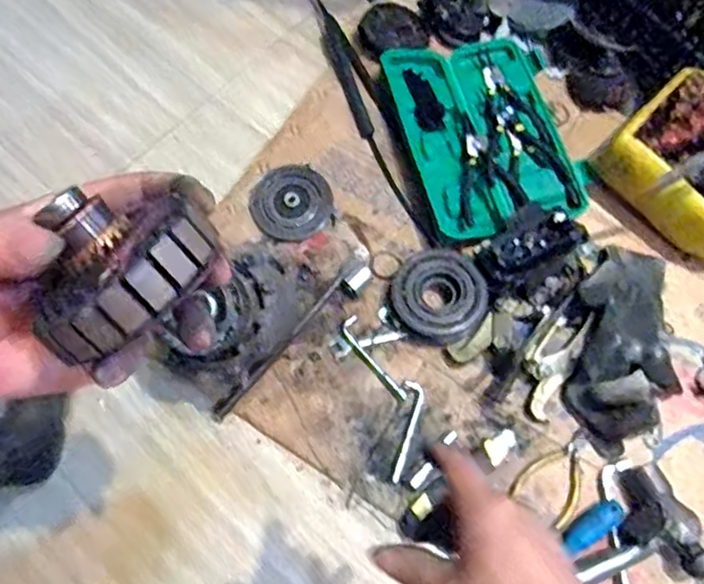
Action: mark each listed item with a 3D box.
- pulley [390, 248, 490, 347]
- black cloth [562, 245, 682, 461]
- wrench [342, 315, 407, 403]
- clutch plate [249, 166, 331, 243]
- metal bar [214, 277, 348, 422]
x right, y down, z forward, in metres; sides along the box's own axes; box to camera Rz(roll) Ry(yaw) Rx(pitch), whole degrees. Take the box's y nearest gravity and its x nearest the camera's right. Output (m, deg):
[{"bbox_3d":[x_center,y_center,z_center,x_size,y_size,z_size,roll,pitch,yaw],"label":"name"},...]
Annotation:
[{"bbox_3d":[0.106,0.005,0.806,0.114,0.040,0.108,0,69,0],"label":"pulley"},{"bbox_3d":[0.317,0.059,0.775,0.127,0.056,0.252,6,69,2],"label":"black cloth"},{"bbox_3d":[0.026,0.081,0.793,0.025,0.004,0.117,-34,73,-12],"label":"wrench"},{"bbox_3d":[-0.077,-0.117,0.868,0.100,0.013,0.105,0,69,0],"label":"clutch plate"},{"bbox_3d":[-0.084,0.063,0.794,0.014,0.010,0.222,38,73,13],"label":"metal bar"}]

